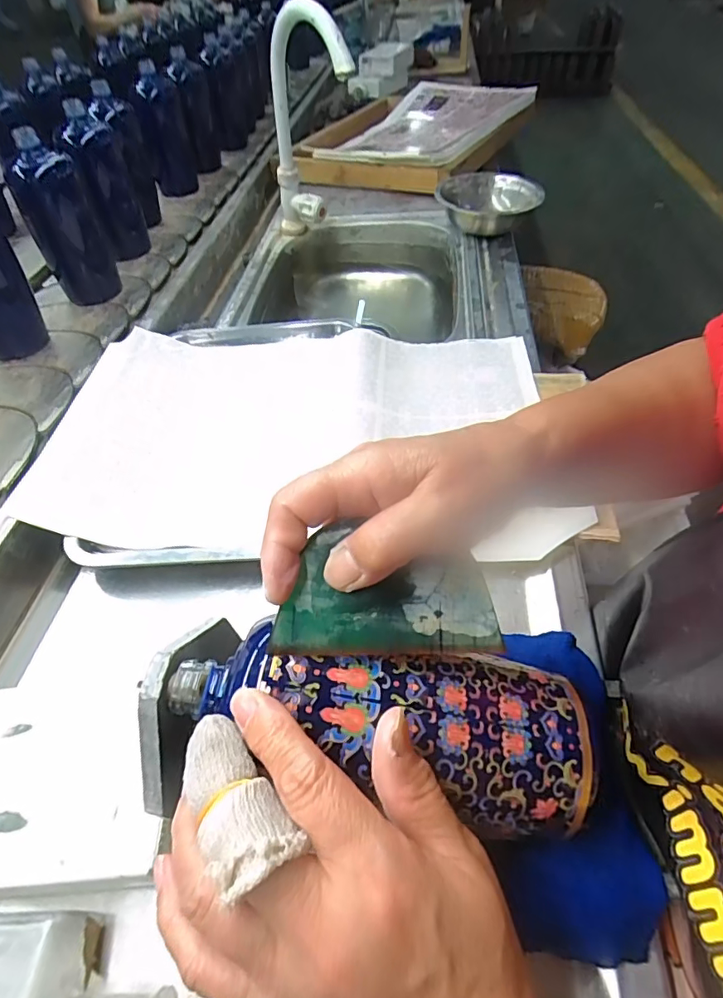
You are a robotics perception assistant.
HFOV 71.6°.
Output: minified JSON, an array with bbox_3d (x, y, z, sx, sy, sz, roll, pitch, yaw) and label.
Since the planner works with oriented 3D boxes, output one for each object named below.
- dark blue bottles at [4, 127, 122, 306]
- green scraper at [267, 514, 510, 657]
[{"bbox_3d":[-0.396,-0.369,0.666,0.078,0.182,0.073,-22,51,-14],"label":"dark blue bottles"},{"bbox_3d":[0.011,0.039,0.216,0.094,0.004,0.053,0,83,-2],"label":"green scraper"}]

